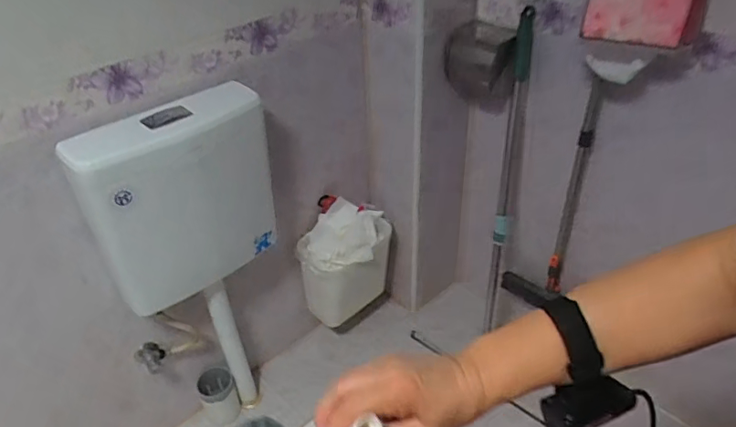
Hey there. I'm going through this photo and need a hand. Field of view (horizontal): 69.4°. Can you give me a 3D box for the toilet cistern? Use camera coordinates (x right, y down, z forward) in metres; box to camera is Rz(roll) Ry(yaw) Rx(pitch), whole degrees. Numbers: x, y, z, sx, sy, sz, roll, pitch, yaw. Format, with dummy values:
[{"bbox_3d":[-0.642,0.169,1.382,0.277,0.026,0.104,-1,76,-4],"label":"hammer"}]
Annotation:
[{"bbox_3d":[-0.405,-0.034,1.176,0.126,0.416,0.391,34,50,32],"label":"toilet cistern"}]

